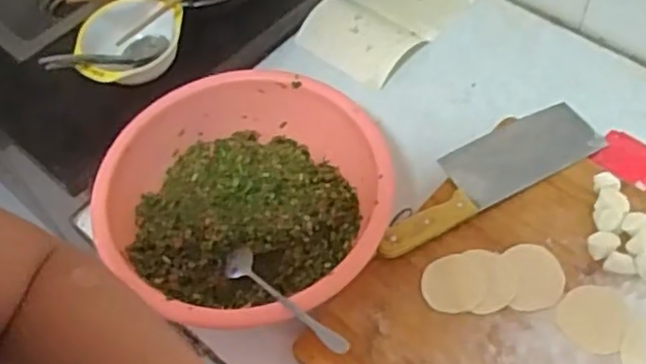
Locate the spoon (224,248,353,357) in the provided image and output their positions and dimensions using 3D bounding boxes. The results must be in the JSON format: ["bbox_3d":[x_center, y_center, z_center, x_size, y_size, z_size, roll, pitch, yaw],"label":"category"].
[{"bbox_3d":[-0.037,0.102,0.611,0.029,0.013,0.163,-40,45,-20],"label":"spoon"}]

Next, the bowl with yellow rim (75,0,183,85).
[{"bbox_3d":[-0.222,-0.164,0.809,0.128,0.051,0.099,-19,56,-8],"label":"bowl with yellow rim"}]

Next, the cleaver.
[{"bbox_3d":[0.170,-0.013,0.734,0.281,0.024,0.079,-27,58,-13],"label":"cleaver"}]

